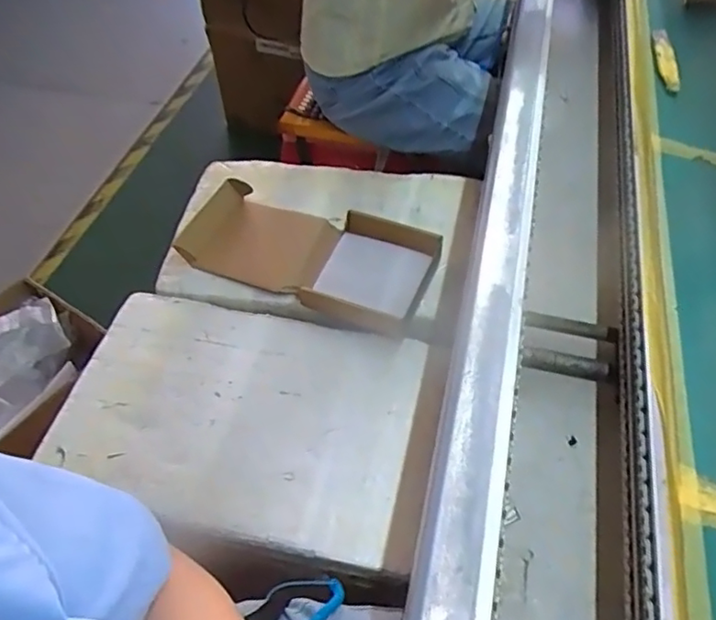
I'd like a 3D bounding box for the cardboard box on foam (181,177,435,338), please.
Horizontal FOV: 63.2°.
[{"bbox_3d":[-0.076,-0.072,0.836,0.359,0.094,0.162,21,56,16],"label":"cardboard box on foam"}]

